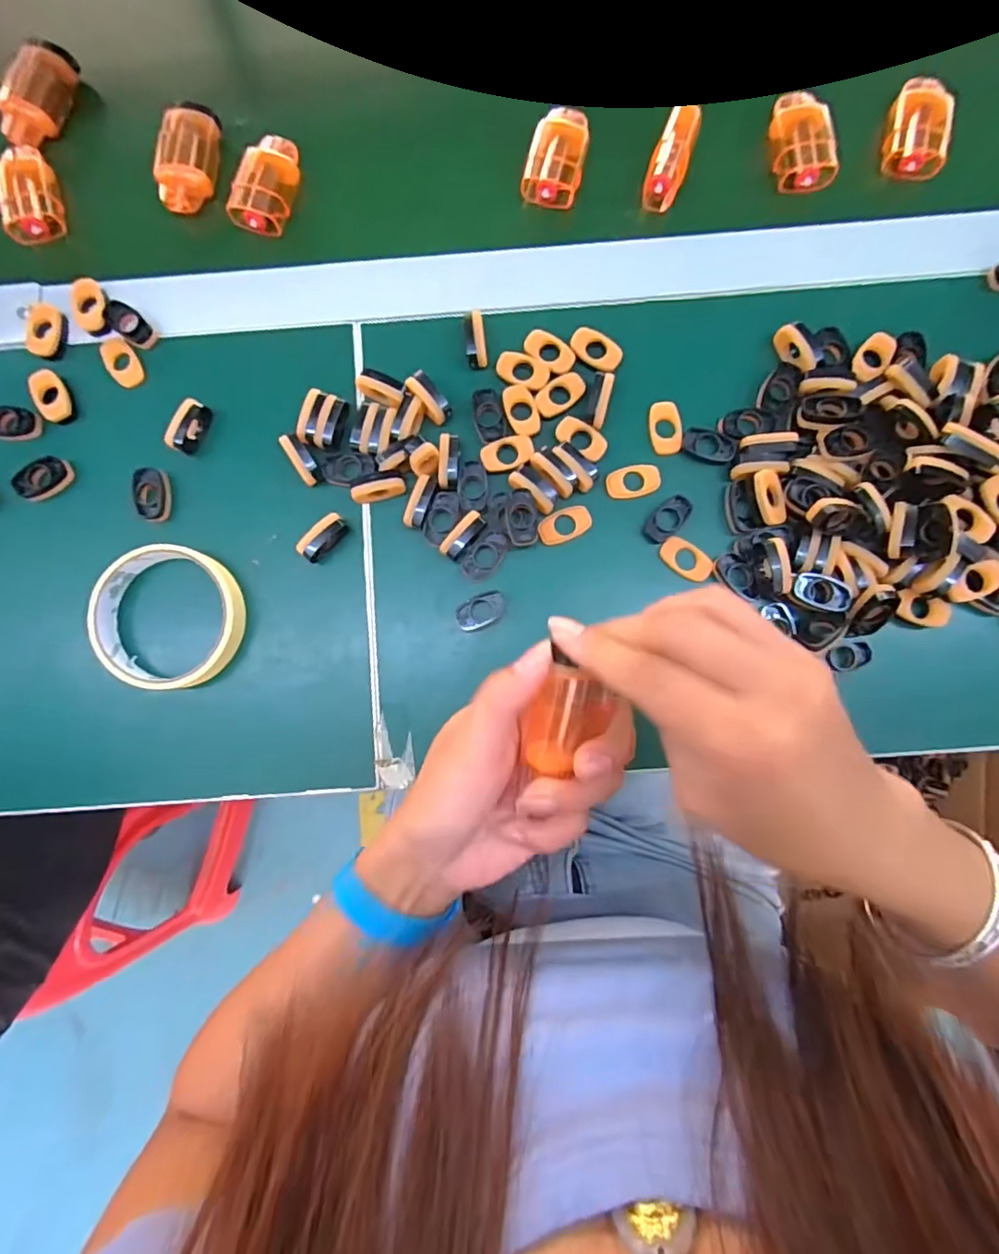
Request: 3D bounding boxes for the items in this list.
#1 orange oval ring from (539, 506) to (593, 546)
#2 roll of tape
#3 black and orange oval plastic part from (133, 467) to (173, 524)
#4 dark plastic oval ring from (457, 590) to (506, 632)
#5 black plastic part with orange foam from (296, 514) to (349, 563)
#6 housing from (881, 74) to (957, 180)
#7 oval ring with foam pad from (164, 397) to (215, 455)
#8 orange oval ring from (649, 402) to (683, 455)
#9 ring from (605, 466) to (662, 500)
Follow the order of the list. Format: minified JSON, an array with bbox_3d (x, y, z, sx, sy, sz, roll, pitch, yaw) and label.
[{"bbox_3d":[0.040,-0.063,0.346,0.033,0.005,0.019,-25,85,-1],"label":"orange oval ring"},{"bbox_3d":[-0.200,-0.005,0.341,0.086,0.025,0.084,0,85,2],"label":"roll of tape"},{"bbox_3d":[-0.217,-0.082,0.351,0.018,0.012,0.032,5,85,2],"label":"black and orange oval plastic part"},{"bbox_3d":[-0.011,-0.010,0.346,0.031,0.004,0.018,-23,85,-1],"label":"dark plastic oval ring"},{"bbox_3d":[-0.107,-0.054,0.344,0.013,0.021,0.032,41,87,5],"label":"black plastic part with orange foam"},{"bbox_3d":[0.270,-0.323,0.363,0.035,0.017,0.063,11,85,2],"label":"housing"},{"bbox_3d":[-0.194,-0.125,0.348,0.009,0.019,0.033,29,86,4],"label":"oval ring with foam pad"},{"bbox_3d":[0.104,-0.125,0.351,0.019,0.007,0.033,-11,85,1],"label":"orange oval ring"},{"bbox_3d":[0.083,-0.091,0.347,0.033,0.004,0.020,-13,85,0],"label":"ring"}]

